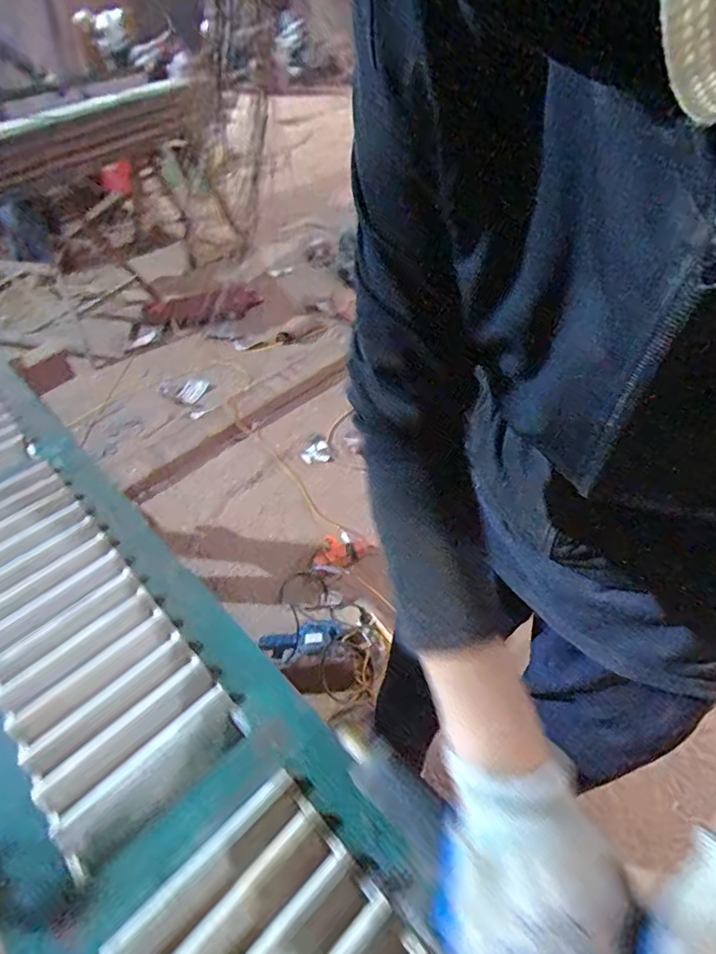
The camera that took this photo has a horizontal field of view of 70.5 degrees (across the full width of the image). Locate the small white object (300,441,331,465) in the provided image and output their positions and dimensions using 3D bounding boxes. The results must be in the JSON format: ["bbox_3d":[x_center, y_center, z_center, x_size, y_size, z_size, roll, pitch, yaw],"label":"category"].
[{"bbox_3d":[-0.159,-0.086,1.860,0.102,0.018,0.111,-3,44,3],"label":"small white object"}]

